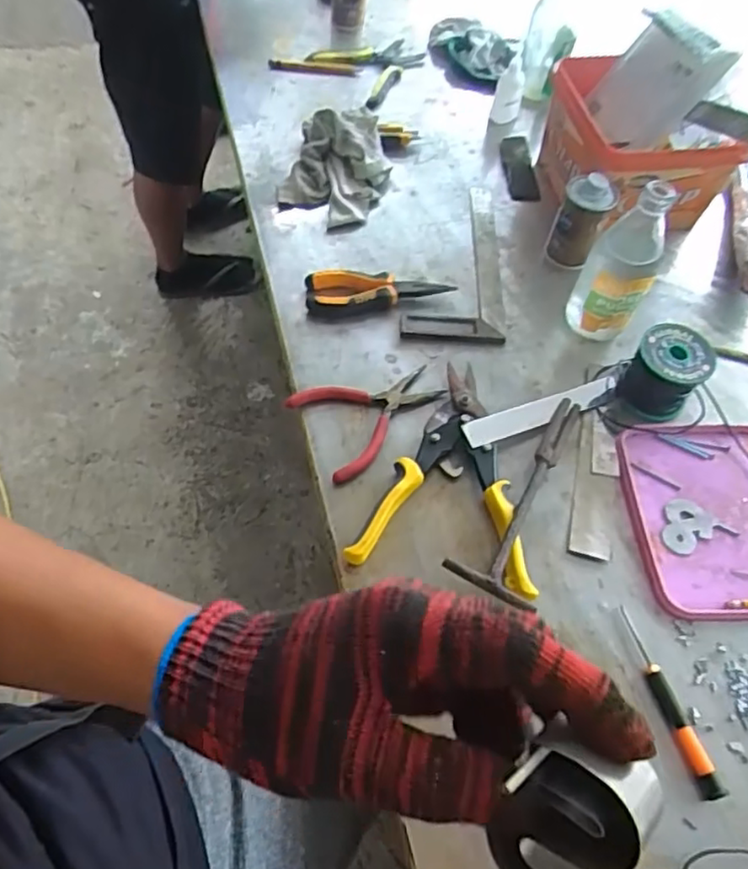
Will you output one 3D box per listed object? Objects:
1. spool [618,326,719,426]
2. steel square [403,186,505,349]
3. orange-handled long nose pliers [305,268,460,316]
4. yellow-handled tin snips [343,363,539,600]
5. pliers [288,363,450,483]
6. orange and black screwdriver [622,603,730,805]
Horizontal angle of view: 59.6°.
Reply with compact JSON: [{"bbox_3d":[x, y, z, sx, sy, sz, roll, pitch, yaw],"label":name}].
[{"bbox_3d":[0.282,-0.059,0.633,0.065,0.066,0.072,27,61,11],"label":"spool"},{"bbox_3d":[0.092,-0.207,0.750,0.109,0.011,0.259,5,59,-2],"label":"steel square"},{"bbox_3d":[0.005,-0.156,0.705,0.155,0.025,0.047,-3,59,-7],"label":"orange-handled long nose pliers"},{"bbox_3d":[0.074,0.034,0.585,0.149,0.029,0.209,13,59,3],"label":"yellow-handled tin snips"},{"bbox_3d":[-0.002,-0.025,0.629,0.138,0.010,0.101,-28,65,-20],"label":"pliers"},{"bbox_3d":[0.225,0.204,0.502,0.014,0.010,0.142,-15,61,-13],"label":"orange and black screwdriver"}]

